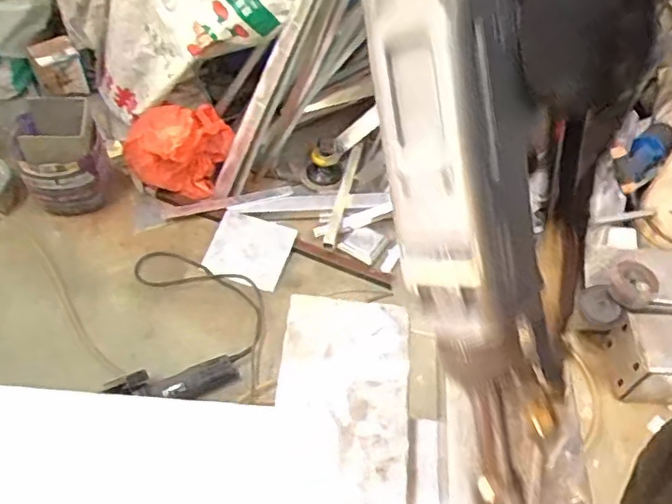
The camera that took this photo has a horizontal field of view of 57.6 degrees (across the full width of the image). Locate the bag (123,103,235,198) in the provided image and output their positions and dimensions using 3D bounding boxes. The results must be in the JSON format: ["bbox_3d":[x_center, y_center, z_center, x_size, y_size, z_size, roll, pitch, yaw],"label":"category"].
[{"bbox_3d":[-0.396,-0.258,1.546,0.271,0.187,0.165,-8,53,-10],"label":"bag"}]

